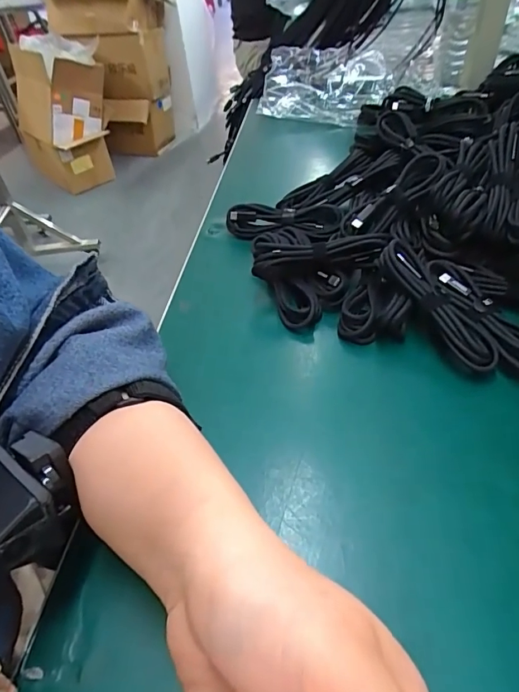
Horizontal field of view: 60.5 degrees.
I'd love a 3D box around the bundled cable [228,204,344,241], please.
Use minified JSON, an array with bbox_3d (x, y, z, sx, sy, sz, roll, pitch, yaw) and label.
[{"bbox_3d":[0.024,-0.126,0.445,0.110,0.032,0.024,-6,45,1],"label":"bundled cable"}]

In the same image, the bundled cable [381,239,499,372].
[{"bbox_3d":[0.132,-0.031,0.324,0.035,0.019,0.110,-27,71,-19],"label":"bundled cable"}]

